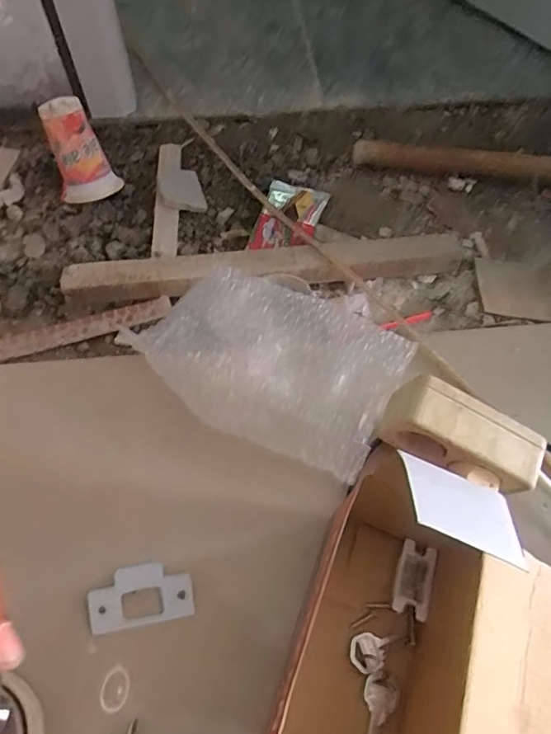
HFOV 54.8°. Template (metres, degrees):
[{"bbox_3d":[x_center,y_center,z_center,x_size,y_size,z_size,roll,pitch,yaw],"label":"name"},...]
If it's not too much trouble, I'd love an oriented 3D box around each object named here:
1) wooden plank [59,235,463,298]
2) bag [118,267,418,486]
[{"bbox_3d":[-0.008,-0.102,0.532,0.391,0.020,0.046,-4,59,-3],"label":"wooden plank"},{"bbox_3d":[-0.008,-0.008,0.417,0.203,0.040,0.123,26,62,14],"label":"bag"}]

